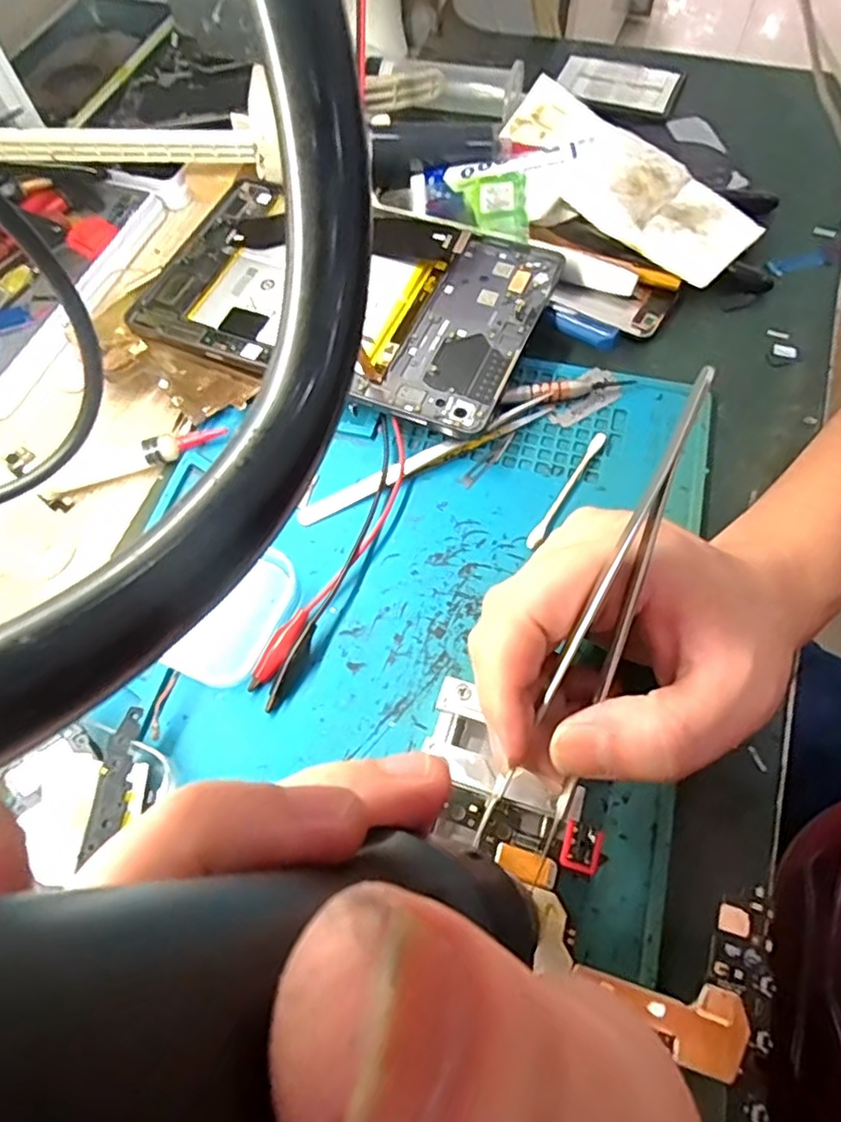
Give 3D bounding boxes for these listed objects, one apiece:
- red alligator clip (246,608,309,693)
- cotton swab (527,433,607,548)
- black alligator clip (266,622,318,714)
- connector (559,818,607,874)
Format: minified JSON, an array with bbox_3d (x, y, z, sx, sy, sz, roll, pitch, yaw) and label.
[{"bbox_3d":[-0.060,0.038,0.269,0.009,0.006,0.038,25,69,13],"label":"red alligator clip"},{"bbox_3d":[0.069,-0.034,0.300,0.005,0.005,0.071,30,70,14],"label":"cotton swab"},{"bbox_3d":[-0.053,0.044,0.267,0.008,0.006,0.039,24,69,12],"label":"black alligator clip"},{"bbox_3d":[0.053,0.093,0.208,0.012,0.004,0.014,17,66,11],"label":"connector"}]

